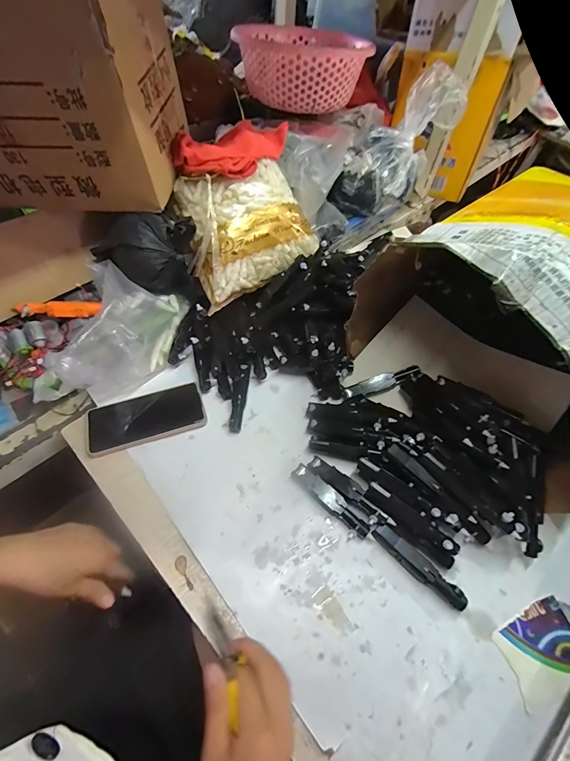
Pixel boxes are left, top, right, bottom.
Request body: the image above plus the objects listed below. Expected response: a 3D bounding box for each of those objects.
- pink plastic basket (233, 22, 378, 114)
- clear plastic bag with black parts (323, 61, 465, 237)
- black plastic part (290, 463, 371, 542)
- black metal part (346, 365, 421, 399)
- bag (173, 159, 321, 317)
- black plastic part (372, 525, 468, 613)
[{"bbox_3d":[0.023,-0.677,0.714,0.252,0.102,0.280,-7,56,-9],"label":"pink plastic basket"},{"bbox_3d":[0.240,-0.480,0.723,0.108,0.144,0.347,42,91,23],"label":"clear plastic bag with black parts"},{"bbox_3d":[0.057,0.158,0.437,0.027,0.021,0.118,-36,64,-25],"label":"black plastic part"},{"bbox_3d":[0.151,0.005,0.521,0.114,0.025,0.021,-20,56,10],"label":"black metal part"},{"bbox_3d":[-0.062,-0.253,0.550,0.217,0.050,0.200,-26,101,-10],"label":"bag"},{"bbox_3d":[0.158,0.218,0.397,0.117,0.015,0.024,39,61,21],"label":"black plastic part"}]

